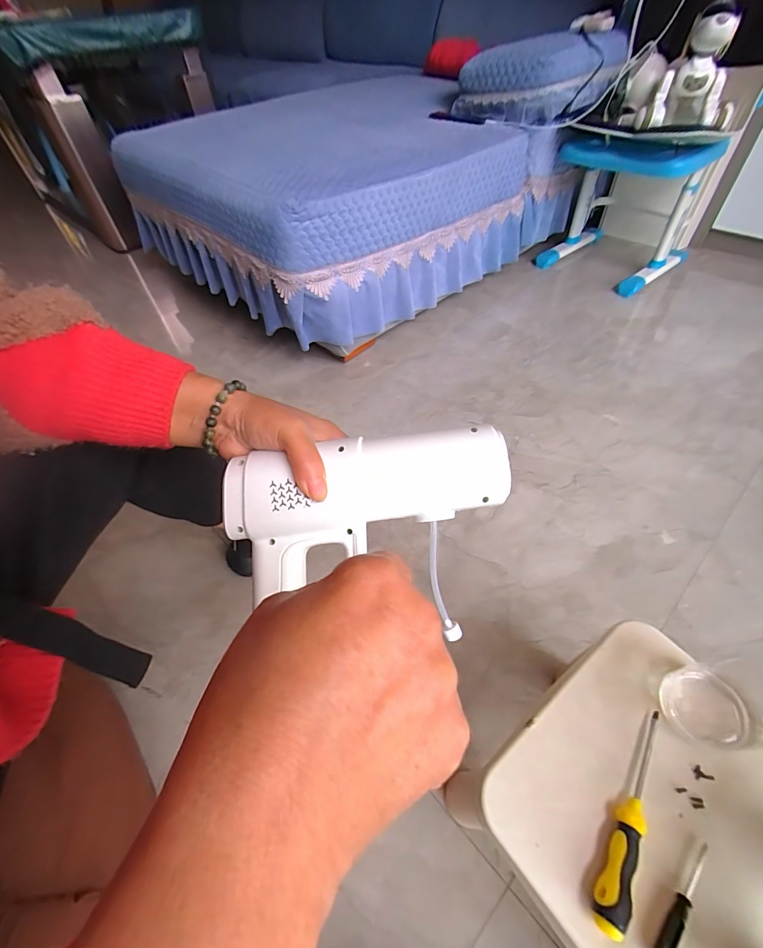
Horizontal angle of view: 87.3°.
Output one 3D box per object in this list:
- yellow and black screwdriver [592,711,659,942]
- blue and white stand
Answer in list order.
[{"bbox_3d":[0.197,0.265,0.317,0.021,0.020,0.156,25,56,23],"label":"yellow and black screwdriver"},{"bbox_3d":[0.760,-0.839,1.250,0.361,0.399,0.375,-38,58,-23],"label":"blue and white stand"}]

